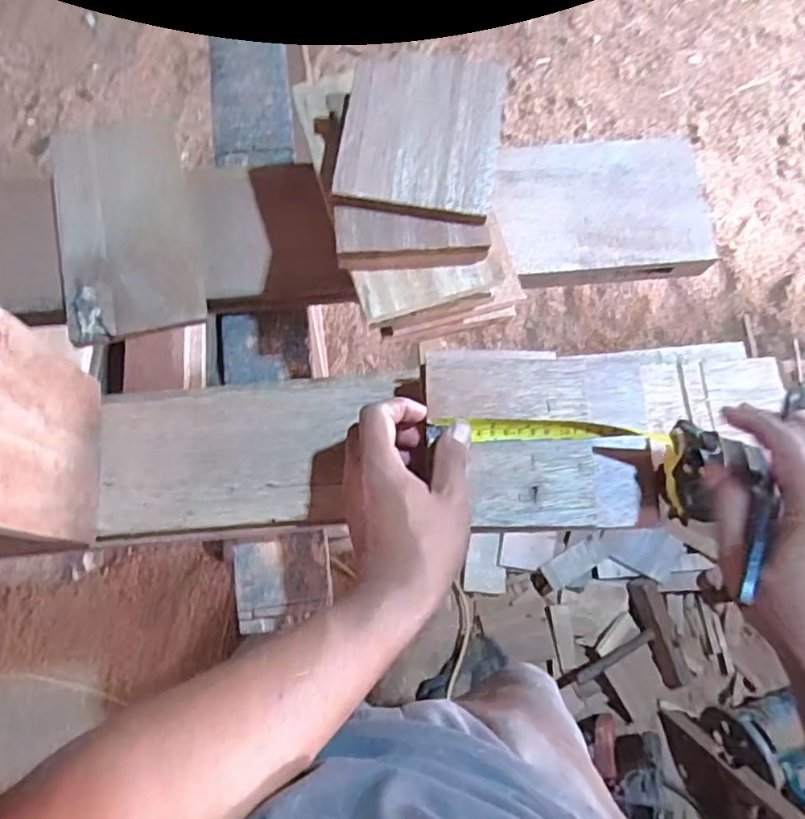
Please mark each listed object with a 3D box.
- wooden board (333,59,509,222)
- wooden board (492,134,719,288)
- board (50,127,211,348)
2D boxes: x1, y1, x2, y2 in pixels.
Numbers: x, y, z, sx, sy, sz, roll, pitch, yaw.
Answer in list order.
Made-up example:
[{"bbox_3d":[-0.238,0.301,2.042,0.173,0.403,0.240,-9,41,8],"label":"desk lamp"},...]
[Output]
[{"bbox_3d":[0.014,-0.196,0.452,0.108,0.010,0.123,8,76,1],"label":"wooden board"},{"bbox_3d":[0.182,-0.186,0.594,0.190,0.028,0.129,-3,76,-2],"label":"wooden board"},{"bbox_3d":[-0.243,-0.159,0.560,0.113,0.014,0.202,-12,74,-6],"label":"board"}]

